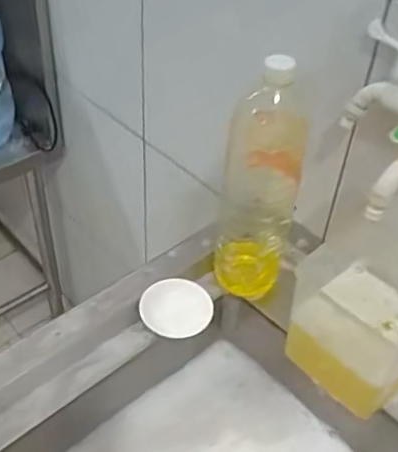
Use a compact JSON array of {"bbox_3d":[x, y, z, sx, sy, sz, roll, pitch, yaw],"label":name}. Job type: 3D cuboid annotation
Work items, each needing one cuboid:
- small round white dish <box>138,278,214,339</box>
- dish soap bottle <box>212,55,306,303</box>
[{"bbox_3d":[-0.028,0.103,0.746,0.091,0.023,0.083,2,44,-2],"label":"small round white dish"},{"bbox_3d":[0.073,-0.049,0.702,0.085,0.311,0.074,8,44,4],"label":"dish soap bottle"}]

